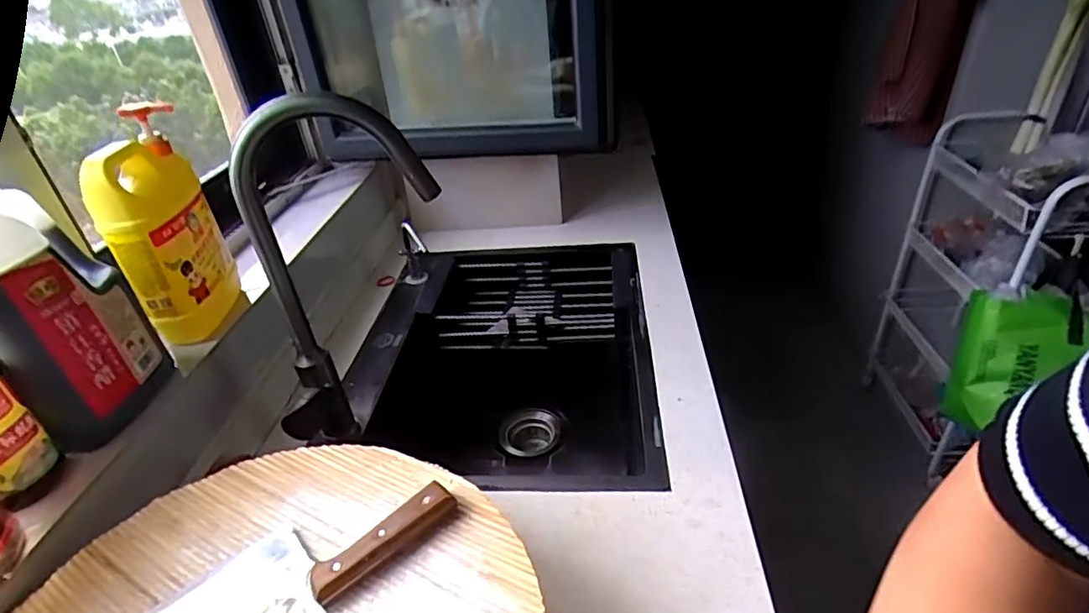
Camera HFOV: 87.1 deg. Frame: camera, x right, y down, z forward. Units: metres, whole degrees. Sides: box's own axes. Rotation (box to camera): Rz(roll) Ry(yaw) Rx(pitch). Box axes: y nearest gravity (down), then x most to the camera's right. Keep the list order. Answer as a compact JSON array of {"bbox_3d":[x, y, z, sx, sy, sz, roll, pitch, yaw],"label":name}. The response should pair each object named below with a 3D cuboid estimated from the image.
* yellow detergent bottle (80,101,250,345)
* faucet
[{"bbox_3d":[-0.446,-0.076,0.697,0.070,0.254,0.157,-9,32,-4],"label":"yellow detergent bottle"},{"bbox_3d":[-0.215,-0.017,0.642,0.225,0.419,0.070,-13,35,-10],"label":"faucet"}]

